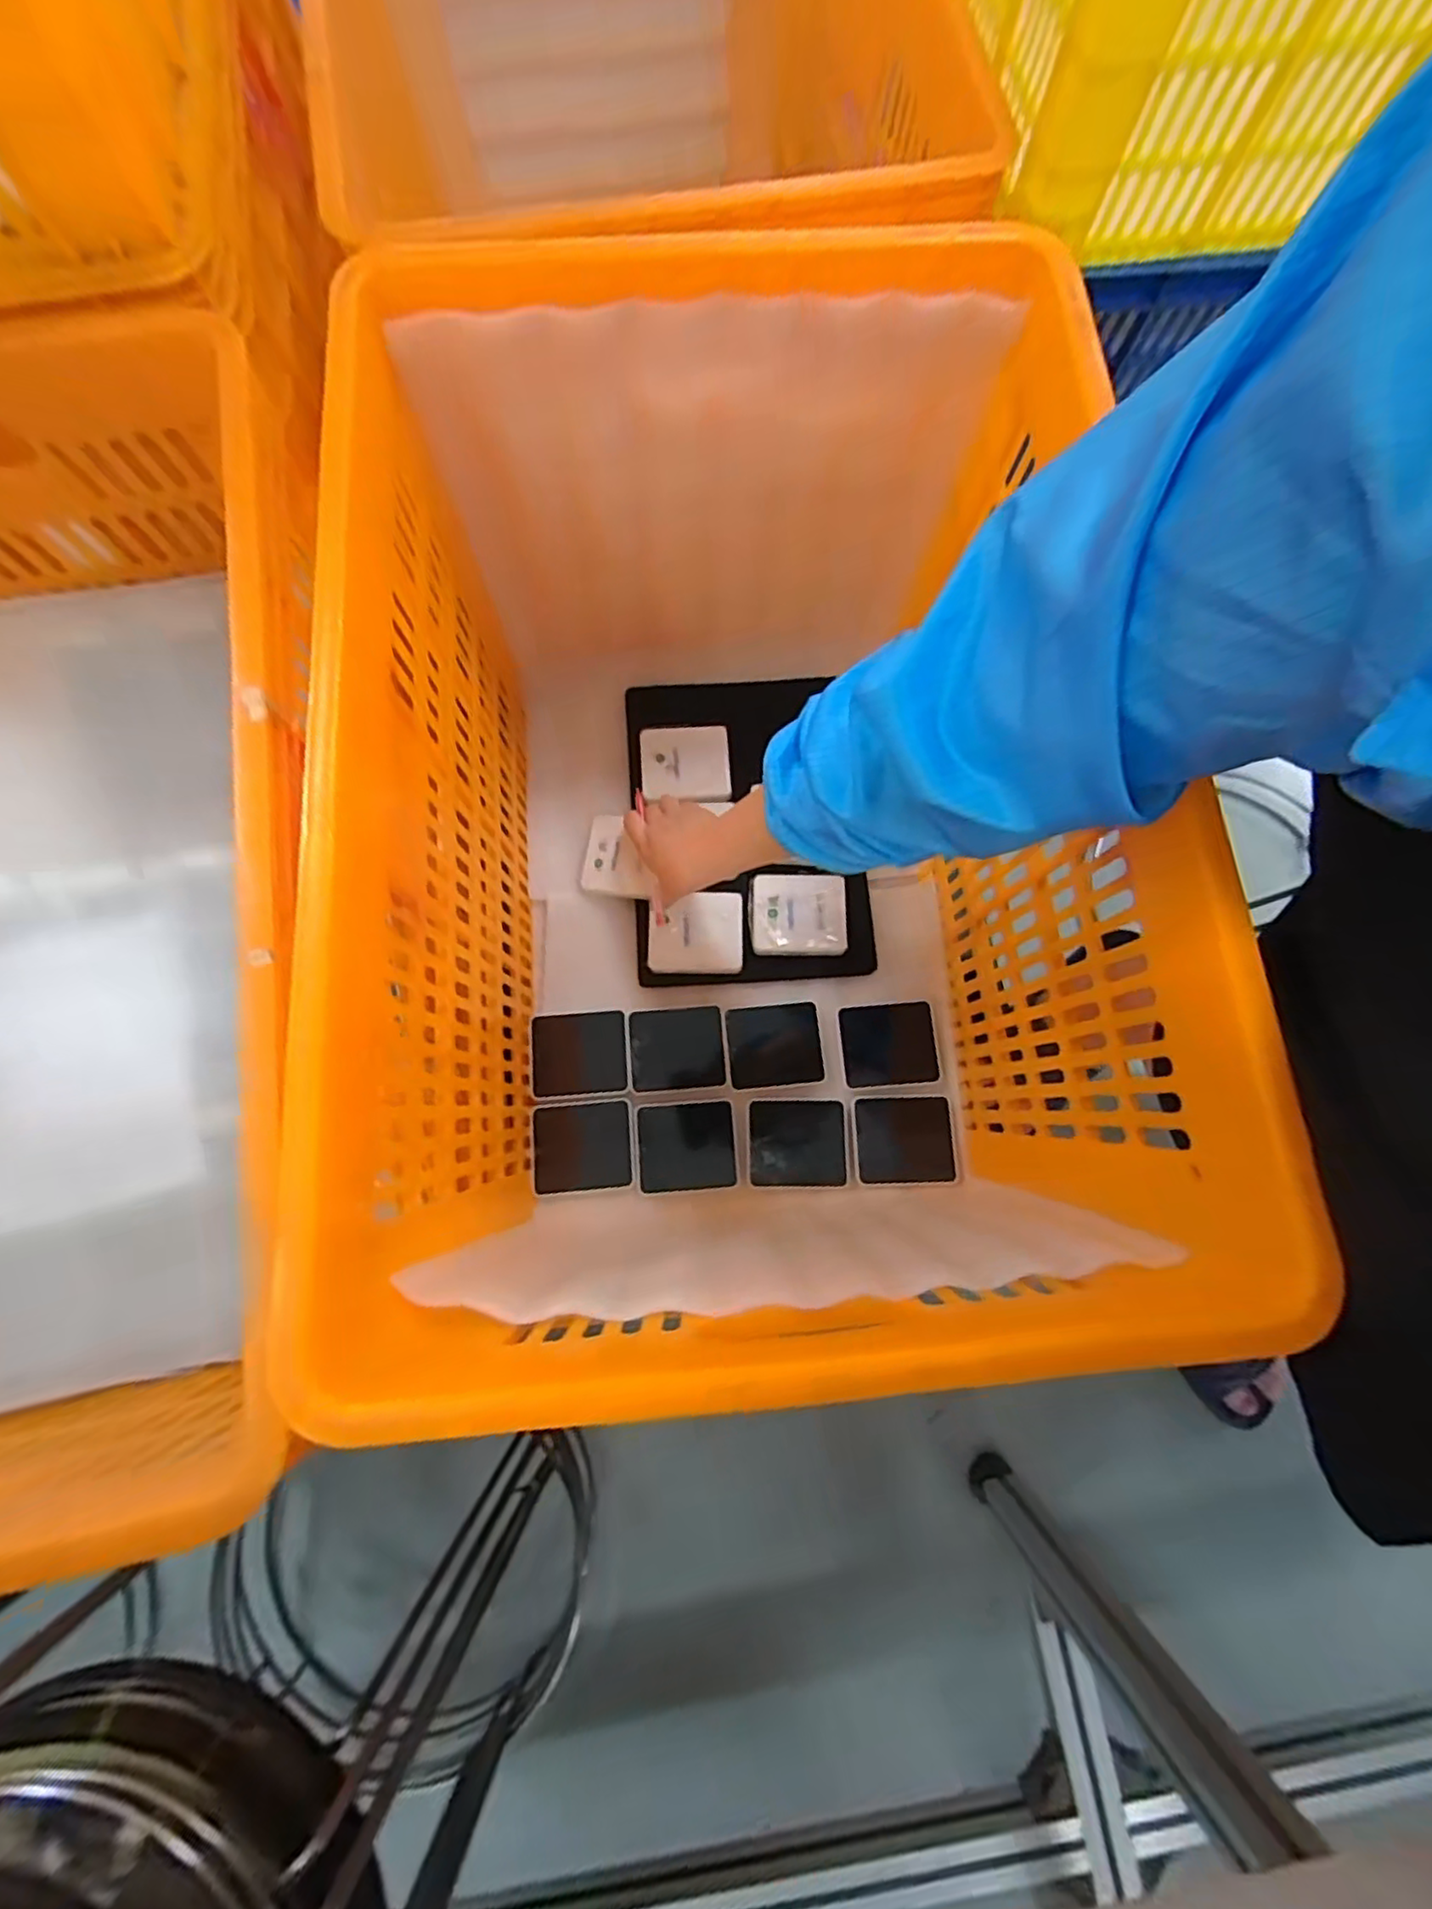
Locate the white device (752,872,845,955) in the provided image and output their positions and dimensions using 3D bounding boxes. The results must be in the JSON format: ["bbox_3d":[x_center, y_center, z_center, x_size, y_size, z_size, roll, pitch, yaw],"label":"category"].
[{"bbox_3d":[0.086,-0.042,0.701,0.096,0.014,0.082,-1,77,-1],"label":"white device"}]

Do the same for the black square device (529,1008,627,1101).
[{"bbox_3d":[-0.136,0.099,0.674,0.092,0.006,0.082,-4,77,-2],"label":"black square device"}]

